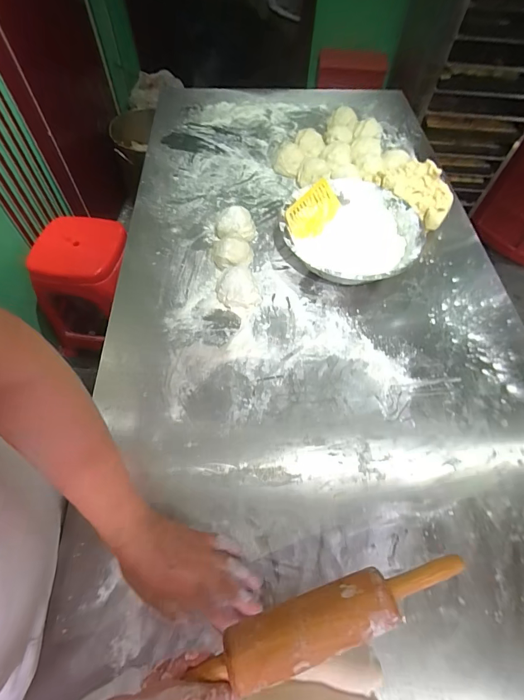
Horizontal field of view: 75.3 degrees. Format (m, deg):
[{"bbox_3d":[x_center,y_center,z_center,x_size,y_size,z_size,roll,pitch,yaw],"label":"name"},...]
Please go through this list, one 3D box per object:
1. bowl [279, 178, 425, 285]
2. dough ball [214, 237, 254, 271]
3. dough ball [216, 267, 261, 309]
[{"bbox_3d":[0.185,-0.232,0.705,0.267,0.086,0.250,1,60,-2],"label":"bowl"},{"bbox_3d":[-0.059,-0.199,0.696,0.081,0.055,0.074,-2,60,-3],"label":"dough ball"},{"bbox_3d":[-0.046,-0.112,0.648,0.067,0.055,0.070,-30,65,-18],"label":"dough ball"}]

